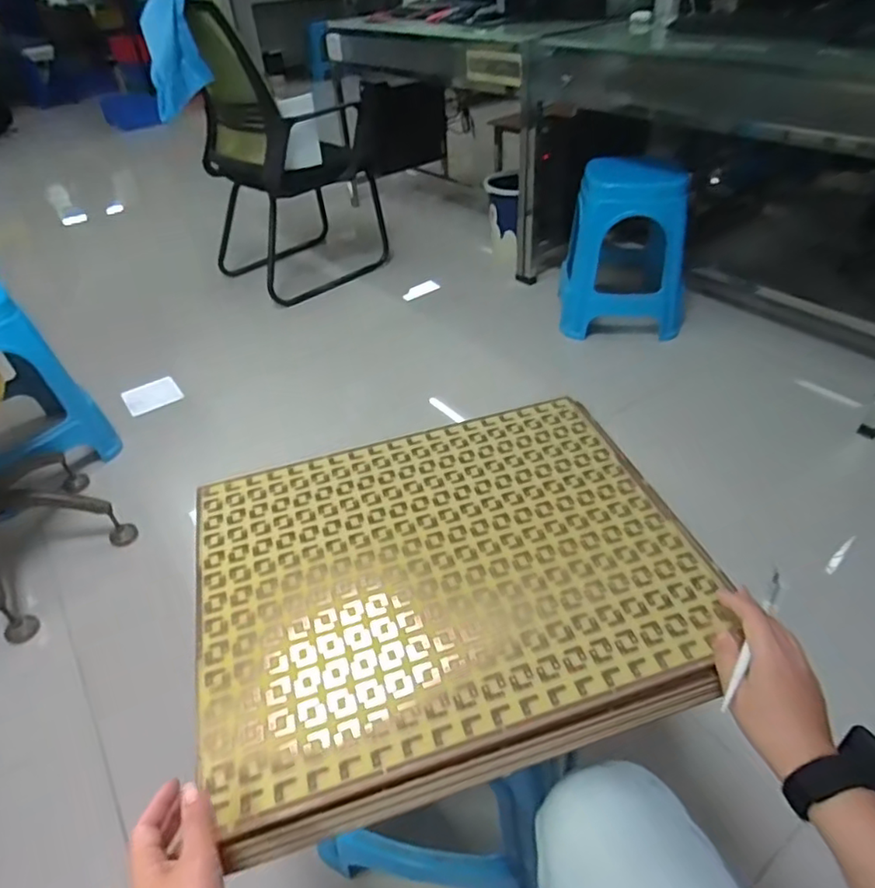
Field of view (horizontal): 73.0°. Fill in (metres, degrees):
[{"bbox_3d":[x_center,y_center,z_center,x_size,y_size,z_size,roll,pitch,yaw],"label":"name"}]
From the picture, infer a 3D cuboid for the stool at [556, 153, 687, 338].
[{"bbox_3d":[0.537,-0.561,1.689,0.340,0.454,0.297,5,43,14],"label":"stool"}]

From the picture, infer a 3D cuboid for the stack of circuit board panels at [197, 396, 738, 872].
[{"bbox_3d":[0.007,0.125,0.612,0.479,0.033,0.392,-15,42,-9],"label":"stack of circuit board panels"}]

